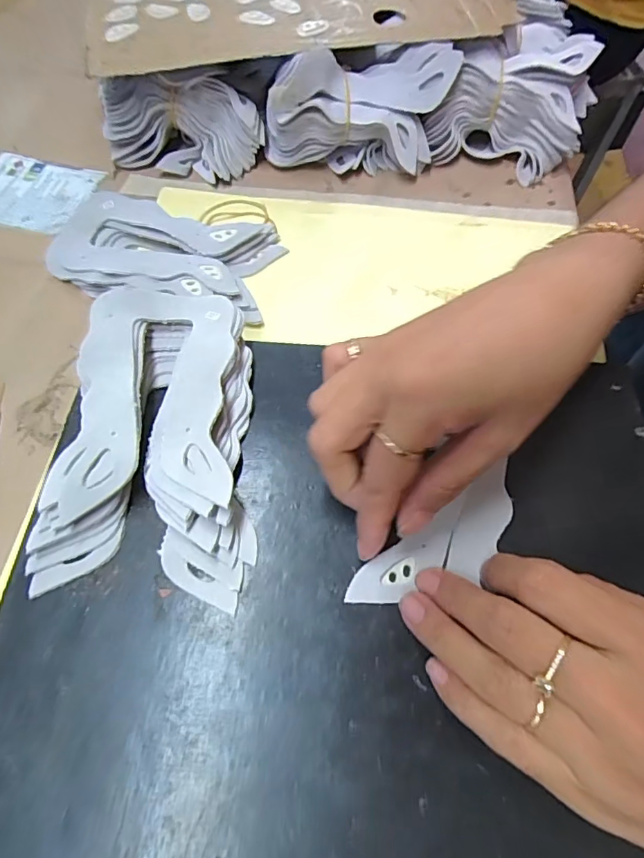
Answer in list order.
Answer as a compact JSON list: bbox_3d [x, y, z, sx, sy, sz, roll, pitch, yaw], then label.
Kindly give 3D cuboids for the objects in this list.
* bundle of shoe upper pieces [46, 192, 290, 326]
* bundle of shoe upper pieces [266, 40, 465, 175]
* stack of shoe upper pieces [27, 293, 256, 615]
[{"bbox_3d":[-0.105,-0.120,0.337,0.145,0.017,0.084,15,63,6],"label":"bundle of shoe upper pieces"},{"bbox_3d":[0.028,-0.243,0.378,0.134,0.072,0.057,4,62,0],"label":"bundle of shoe upper pieces"},{"bbox_3d":[-0.077,-0.002,0.244,0.092,0.028,0.154,4,62,0],"label":"stack of shoe upper pieces"}]

